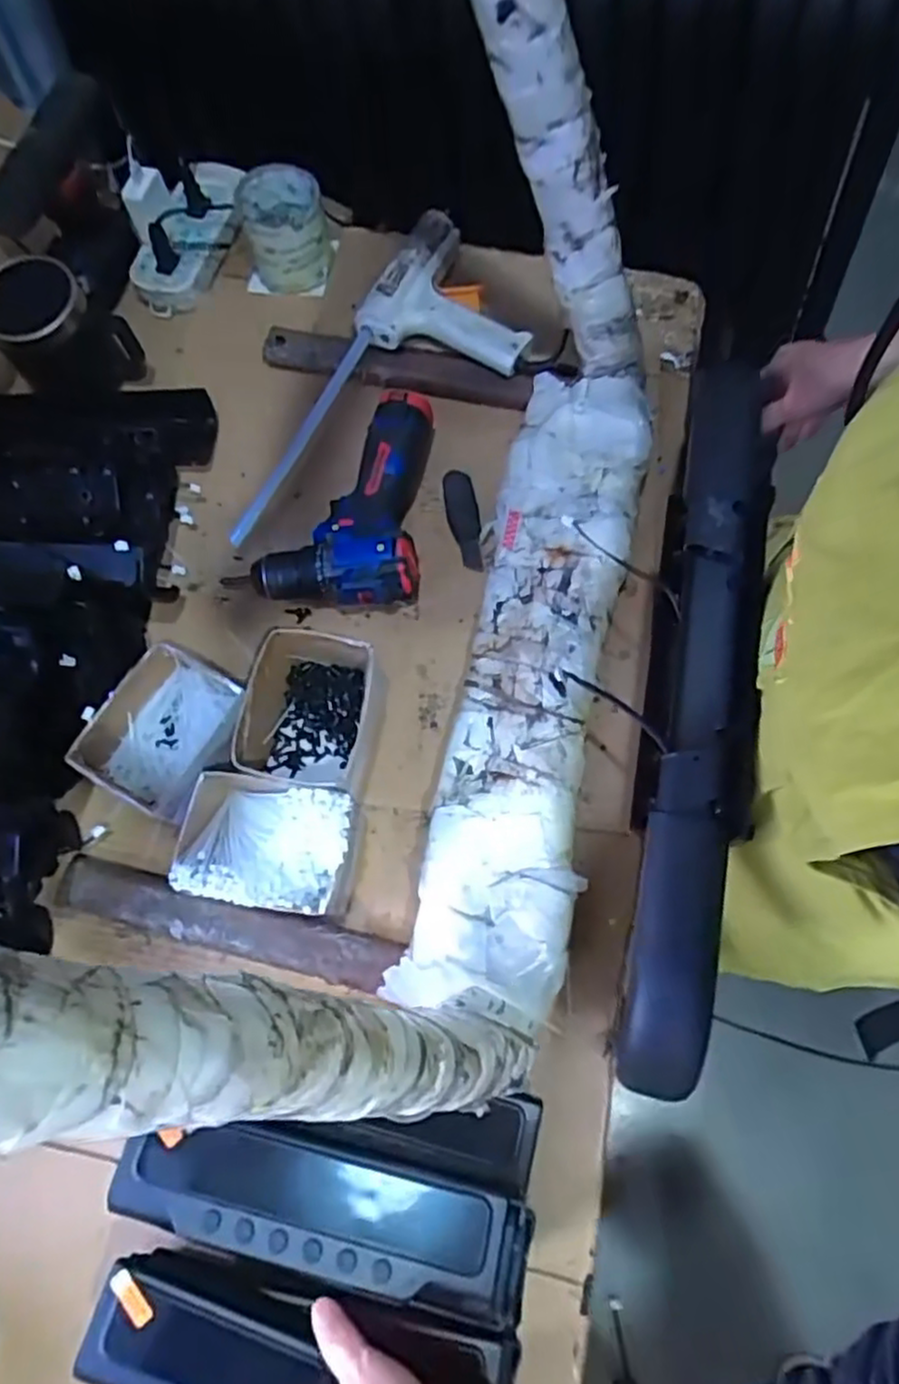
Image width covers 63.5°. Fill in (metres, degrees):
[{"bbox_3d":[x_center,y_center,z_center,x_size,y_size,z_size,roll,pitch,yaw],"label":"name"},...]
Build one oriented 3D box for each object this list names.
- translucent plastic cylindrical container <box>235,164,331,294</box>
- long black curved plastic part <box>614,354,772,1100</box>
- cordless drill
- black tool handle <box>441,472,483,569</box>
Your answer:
[{"bbox_3d":[-0.169,-0.480,0.752,0.085,0.062,0.092,-14,71,-3],"label":"translucent plastic cylindrical container"},{"bbox_3d":[0.164,-0.007,0.468,0.057,0.040,0.484,10,75,5],"label":"long black curved plastic part"},{"bbox_3d":[-0.107,-0.176,0.660,0.174,0.060,0.203,3,71,3],"label":"cordless drill"},{"bbox_3d":[0.013,-0.161,0.676,0.028,0.021,0.099,-10,71,-1],"label":"black tool handle"}]

